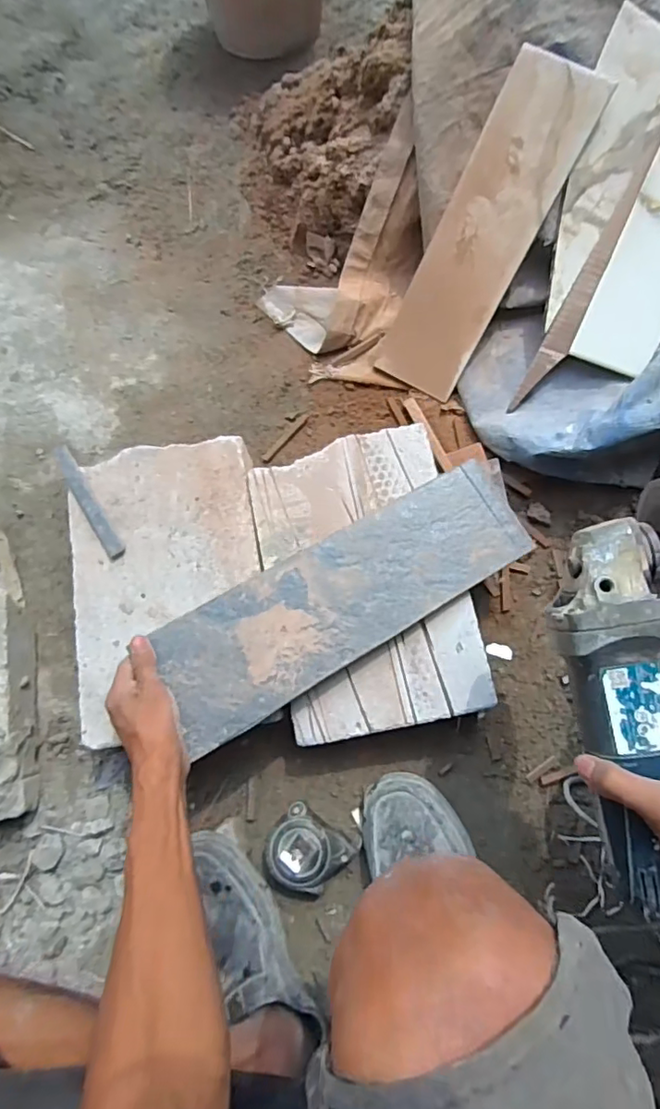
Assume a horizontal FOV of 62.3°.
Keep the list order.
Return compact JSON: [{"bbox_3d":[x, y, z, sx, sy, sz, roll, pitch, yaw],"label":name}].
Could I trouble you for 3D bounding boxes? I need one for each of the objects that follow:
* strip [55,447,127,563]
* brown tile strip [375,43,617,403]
[{"bbox_3d":[-0.264,-0.057,0.595,0.021,0.007,0.144,-33,79,-5],"label":"strip"},{"bbox_3d":[0.171,-0.351,0.616,0.102,0.009,0.337,30,115,8],"label":"brown tile strip"}]

